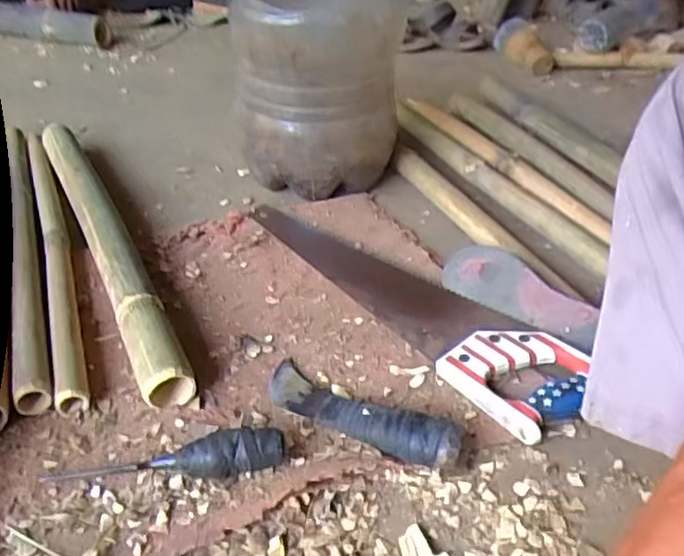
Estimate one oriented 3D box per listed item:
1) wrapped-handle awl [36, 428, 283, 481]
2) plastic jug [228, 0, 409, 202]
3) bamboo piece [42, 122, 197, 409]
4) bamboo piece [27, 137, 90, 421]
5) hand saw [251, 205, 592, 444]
[{"bbox_3d":[-0.149,0.151,0.551,0.195,0.033,0.030,1,35,-4],"label":"wrapped-handle awl"},{"bbox_3d":[-0.033,-0.309,1.009,0.238,0.286,0.265,2,35,-2],"label":"plastic jug"},{"bbox_3d":[-0.315,-0.065,0.844,0.058,0.055,0.656,-15,39,-25],"label":"bamboo piece"},{"bbox_3d":[-0.380,-0.062,0.848,0.033,0.035,0.677,-12,38,-21],"label":"bamboo piece"},{"bbox_3d":[0.062,0.008,0.771,0.109,0.030,0.503,-23,43,-33],"label":"hand saw"}]

